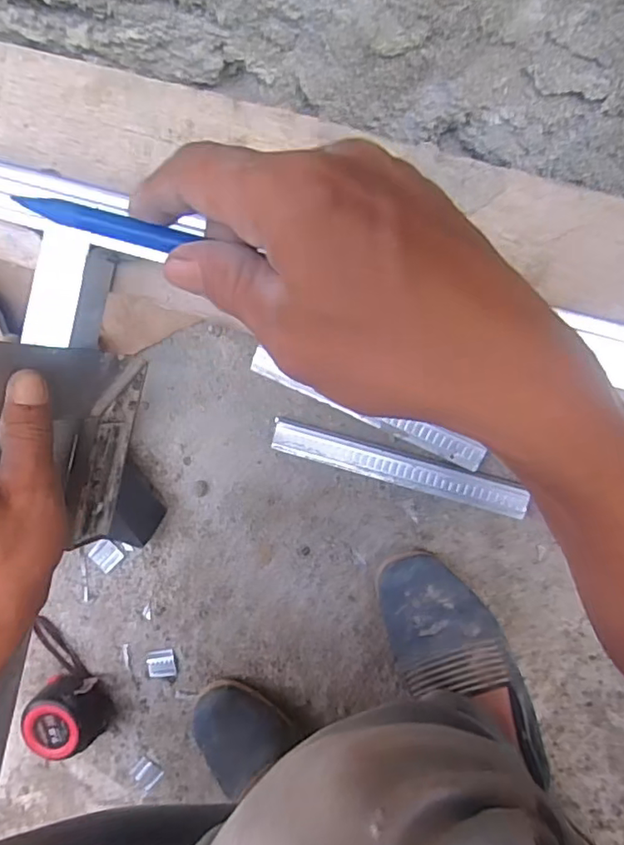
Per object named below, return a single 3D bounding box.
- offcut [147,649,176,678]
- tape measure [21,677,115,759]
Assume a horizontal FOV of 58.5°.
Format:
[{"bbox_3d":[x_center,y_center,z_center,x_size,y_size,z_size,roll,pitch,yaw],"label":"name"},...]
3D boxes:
[{"bbox_3d":[-0.153,0.245,0.565,0.028,0.004,0.029,-10,95,8],"label":"offcut"},{"bbox_3d":[-0.246,0.294,0.565,0.070,0.046,0.067,-11,95,8],"label":"tape measure"}]

